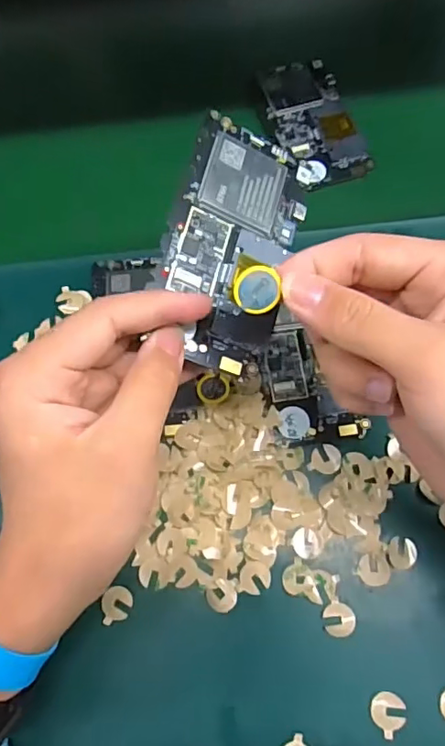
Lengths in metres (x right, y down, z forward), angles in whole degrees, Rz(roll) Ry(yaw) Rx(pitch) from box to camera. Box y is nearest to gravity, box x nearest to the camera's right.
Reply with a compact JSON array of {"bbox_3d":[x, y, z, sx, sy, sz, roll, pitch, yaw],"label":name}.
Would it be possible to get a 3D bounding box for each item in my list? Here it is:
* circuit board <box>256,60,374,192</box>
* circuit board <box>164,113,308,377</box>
[{"bbox_3d":[0.070,-0.199,0.430,0.060,0.011,0.121,-15,67,-4],"label":"circuit board"},{"bbox_3d":[0.006,-0.064,0.273,0.062,0.004,0.122,19,77,-19],"label":"circuit board"}]

